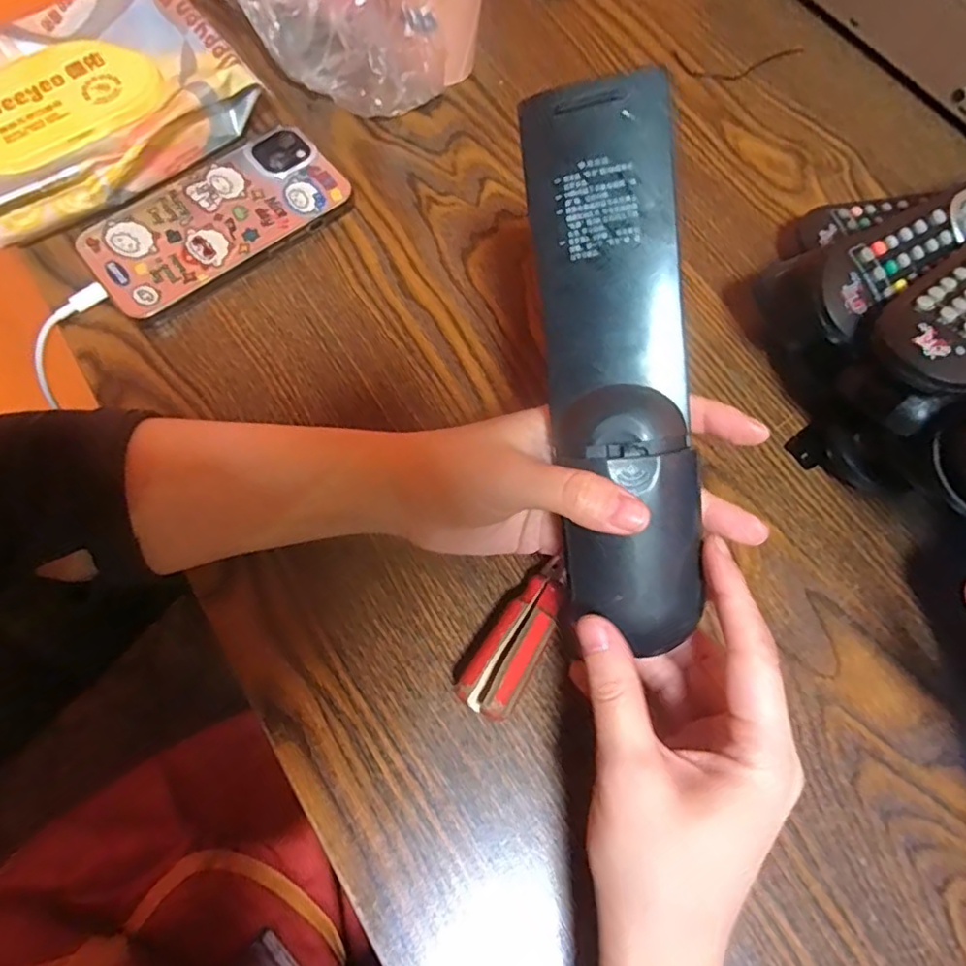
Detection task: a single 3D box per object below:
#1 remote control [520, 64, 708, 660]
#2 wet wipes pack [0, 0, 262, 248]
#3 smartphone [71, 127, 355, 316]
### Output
[{"bbox_3d":[0.048,-0.036,0.213,0.047,0.022,0.193,-9,97,-4],"label":"remote control"},{"bbox_3d":[-0.255,-0.217,0.349,0.211,0.039,0.132,-42,77,-16],"label":"wet wipes pack"},{"bbox_3d":[-0.156,-0.156,0.354,0.148,0.015,0.074,-38,75,-13],"label":"smartphone"}]

